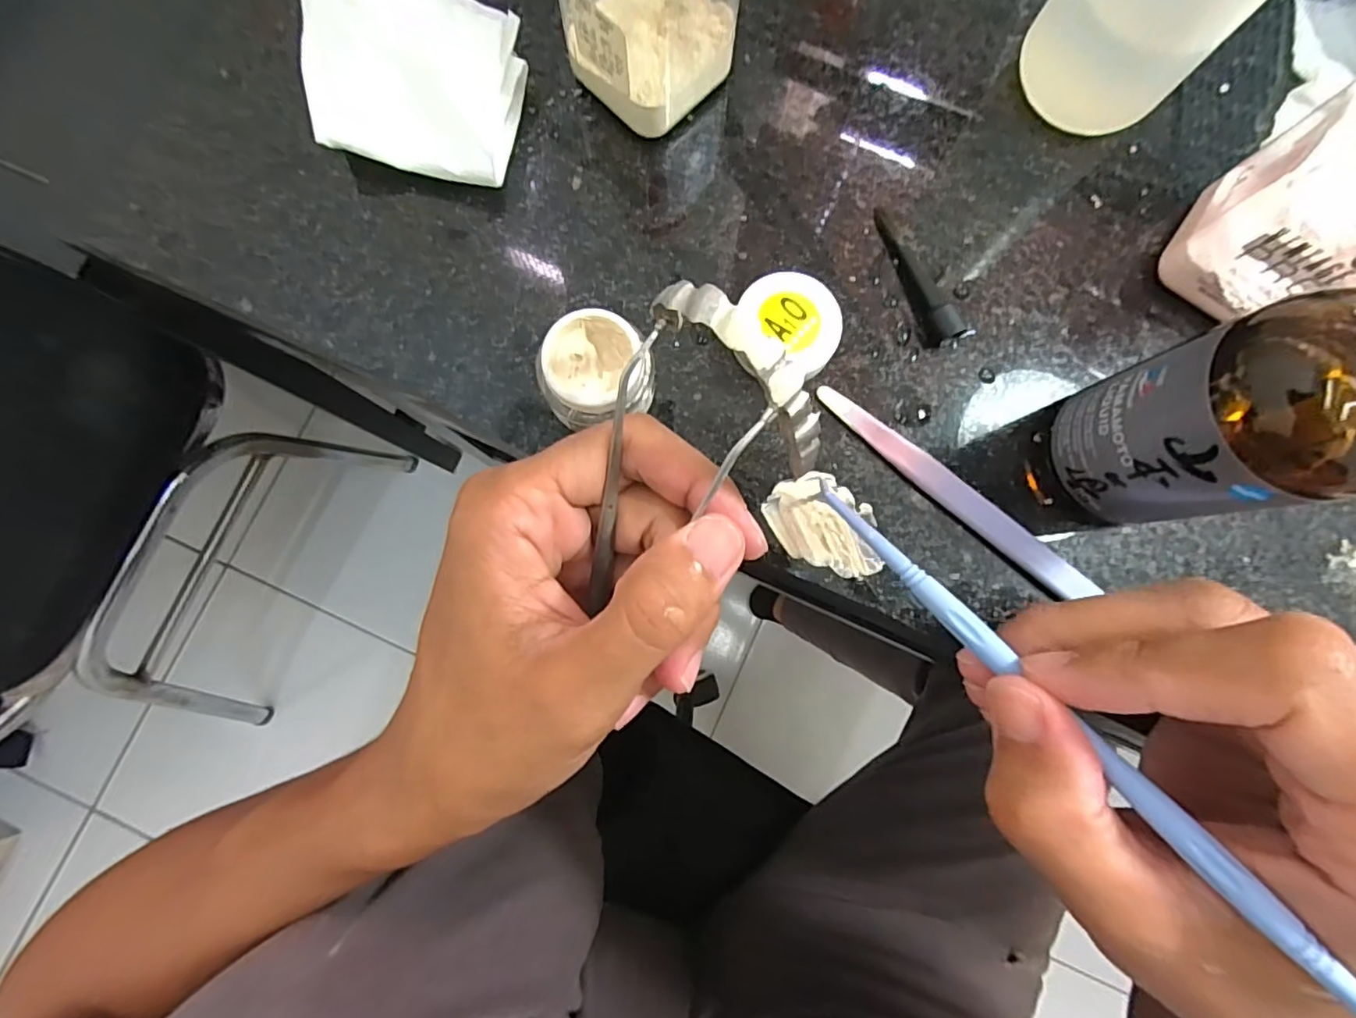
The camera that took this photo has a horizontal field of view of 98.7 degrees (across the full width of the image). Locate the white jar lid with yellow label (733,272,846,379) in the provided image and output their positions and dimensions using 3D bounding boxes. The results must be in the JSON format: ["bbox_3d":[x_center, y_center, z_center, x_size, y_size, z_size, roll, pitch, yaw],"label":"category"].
[{"bbox_3d":[0.033,-0.055,0.177,0.031,0.012,0.028,11,84,1],"label":"white jar lid with yellow label"}]

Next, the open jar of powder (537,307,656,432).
[{"bbox_3d":[-0.023,-0.039,0.168,0.030,0.024,0.029,0,84,0],"label":"open jar of powder"}]

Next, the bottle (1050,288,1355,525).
[{"bbox_3d":[0.127,-0.021,0.111,0.034,0.136,0.038,-6,84,-1],"label":"bottle"}]

